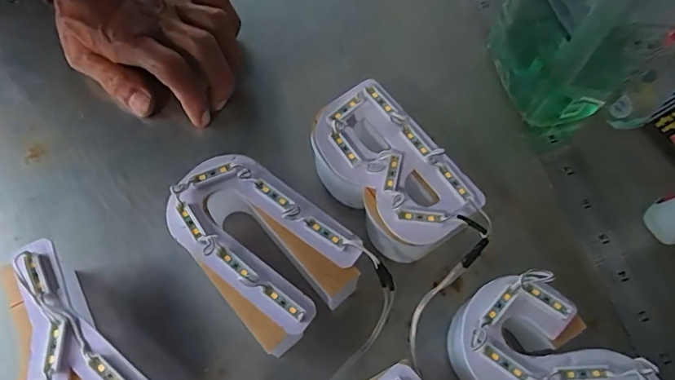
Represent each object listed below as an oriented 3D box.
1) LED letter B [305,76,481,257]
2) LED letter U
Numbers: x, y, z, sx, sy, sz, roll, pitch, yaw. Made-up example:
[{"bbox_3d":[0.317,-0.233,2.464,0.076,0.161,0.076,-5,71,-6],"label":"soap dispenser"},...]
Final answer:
[{"bbox_3d":[0.029,-0.006,0.303,0.057,0.054,0.106,-36,71,-14],"label":"LED letter B"},{"bbox_3d":[-0.043,0.033,0.289,0.071,0.053,0.108,-40,72,-15],"label":"LED letter U"}]

